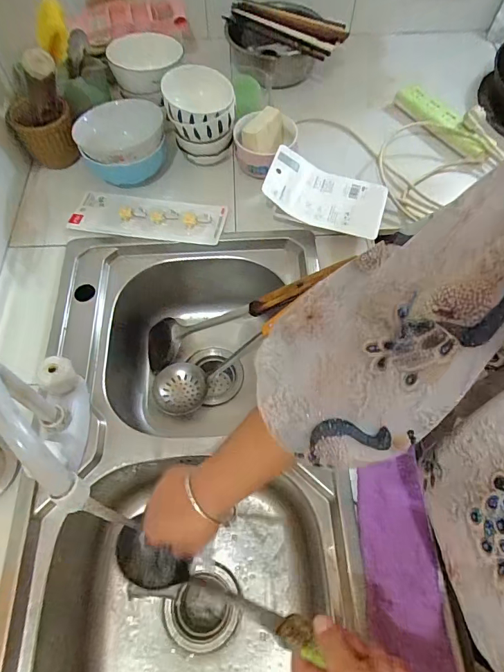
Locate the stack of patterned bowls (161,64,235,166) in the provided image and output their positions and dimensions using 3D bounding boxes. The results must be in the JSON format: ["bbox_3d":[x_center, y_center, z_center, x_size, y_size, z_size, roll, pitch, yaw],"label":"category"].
[{"bbox_3d":[-0.080,-0.355,0.685,0.106,0.128,0.099,-2,63,-2],"label":"stack of patterned bowls"}]

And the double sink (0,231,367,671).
[{"bbox_3d":[-0.081,0.207,0.588,0.386,0.201,0.728,-2,63,-2],"label":"double sink"}]

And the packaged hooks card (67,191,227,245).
[{"bbox_3d":[-0.175,-0.199,0.683,0.251,0.012,0.094,9,63,4],"label":"packaged hooks card"}]

